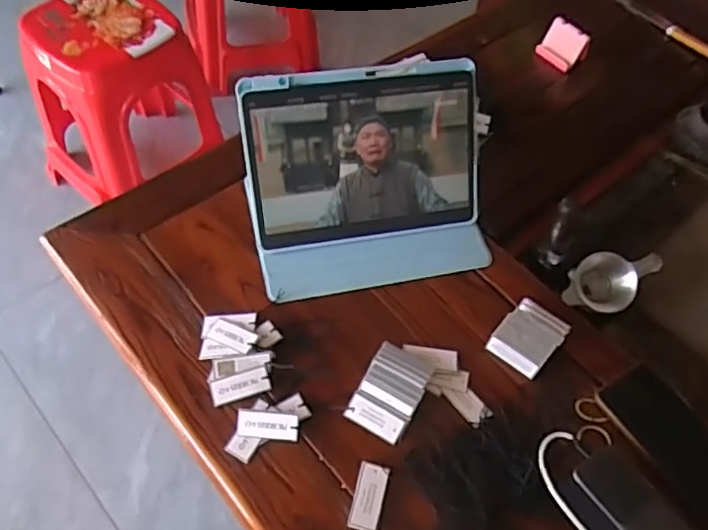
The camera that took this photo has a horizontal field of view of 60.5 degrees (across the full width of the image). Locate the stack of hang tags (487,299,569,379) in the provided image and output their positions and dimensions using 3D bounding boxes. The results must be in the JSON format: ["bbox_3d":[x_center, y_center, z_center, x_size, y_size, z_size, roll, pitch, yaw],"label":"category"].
[{"bbox_3d":[0.194,0.075,0.666,0.062,0.029,0.081,38,61,19],"label":"stack of hang tags"}]

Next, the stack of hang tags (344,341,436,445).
[{"bbox_3d":[0.039,0.128,0.621,0.061,0.014,0.093,26,58,12],"label":"stack of hang tags"}]

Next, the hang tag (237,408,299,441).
[{"bbox_3d":[-0.084,0.156,0.593,0.060,0.006,0.025,6,70,6],"label":"hang tag"}]

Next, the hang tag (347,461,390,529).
[{"bbox_3d":[0.014,0.215,0.565,0.029,0.007,0.061,12,53,8],"label":"hang tag"}]

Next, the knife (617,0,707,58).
[{"bbox_3d":[0.551,-0.420,1.062,0.031,0.021,0.216,-29,64,-22],"label":"knife"}]

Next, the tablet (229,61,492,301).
[{"bbox_3d":[0.018,-0.098,0.696,0.267,0.148,0.194,-9,58,-11],"label":"tablet"}]

